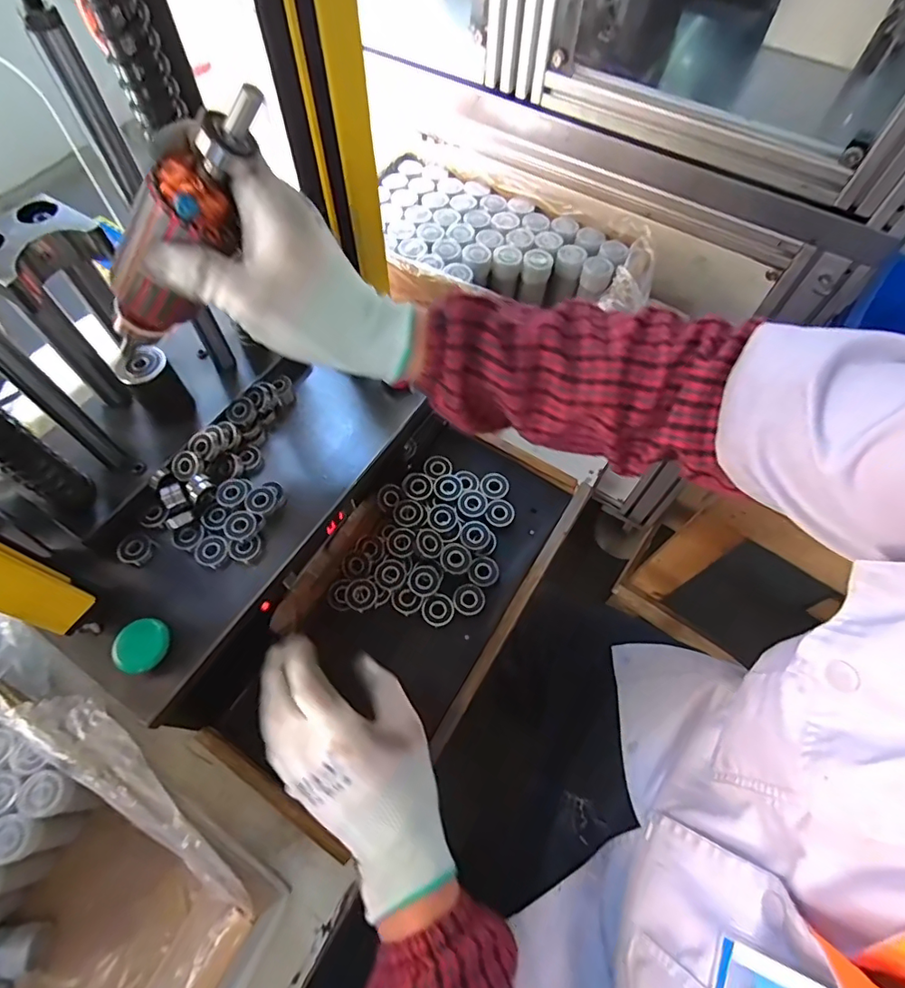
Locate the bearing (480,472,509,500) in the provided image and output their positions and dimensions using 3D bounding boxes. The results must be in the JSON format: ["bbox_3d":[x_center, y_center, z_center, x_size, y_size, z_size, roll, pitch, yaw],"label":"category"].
[{"bbox_3d":[0.046,-0.009,0.565,0.031,0.008,0.034,1,62,-2],"label":"bearing"}]

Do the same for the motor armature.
[{"bbox_3d":[-0.146,-0.147,0.277,0.150,0.040,0.038,-44,64,26],"label":"motor armature"}]

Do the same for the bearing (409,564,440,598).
[{"bbox_3d":[-0.028,0.085,0.506,0.031,0.007,0.032,1,62,-2],"label":"bearing"}]

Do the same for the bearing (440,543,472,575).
[{"bbox_3d":[0.003,0.065,0.517,0.031,0.006,0.032,1,62,-2],"label":"bearing"}]

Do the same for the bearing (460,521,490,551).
[{"bbox_3d":[0.023,0.042,0.529,0.031,0.009,0.032,26,64,11],"label":"bearing"}]

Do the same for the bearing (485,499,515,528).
[{"bbox_3d":[0.051,0.021,0.551,0.030,0.007,0.030,1,62,-2],"label":"bearing"}]

